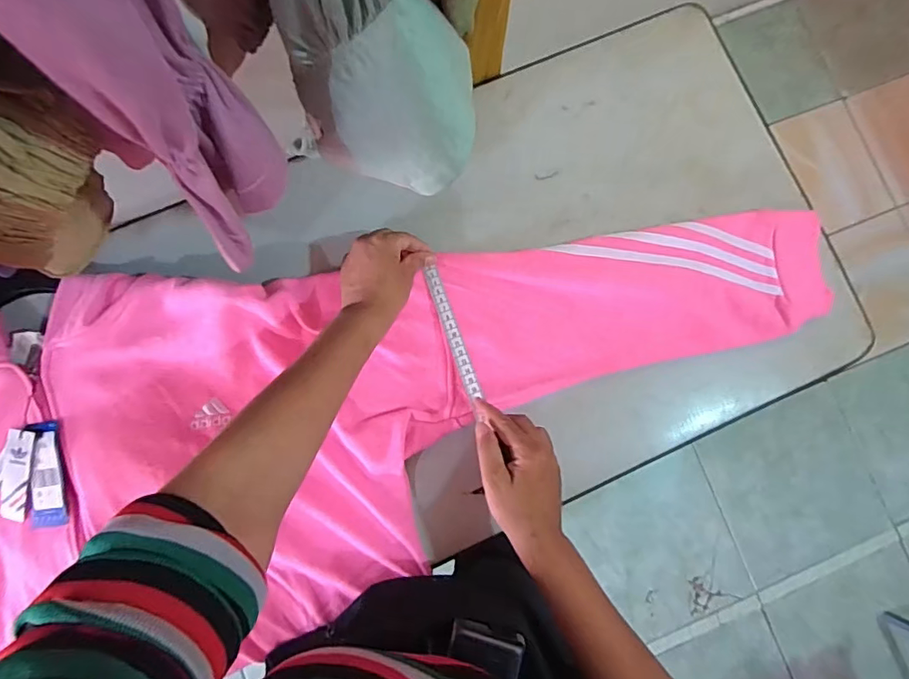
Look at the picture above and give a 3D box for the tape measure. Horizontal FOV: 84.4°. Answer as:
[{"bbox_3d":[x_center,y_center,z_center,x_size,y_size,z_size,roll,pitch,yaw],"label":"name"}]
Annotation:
[{"bbox_3d":[-0.001,-0.005,0.508,0.013,0.007,0.148,-18,74,-3],"label":"tape measure"}]

